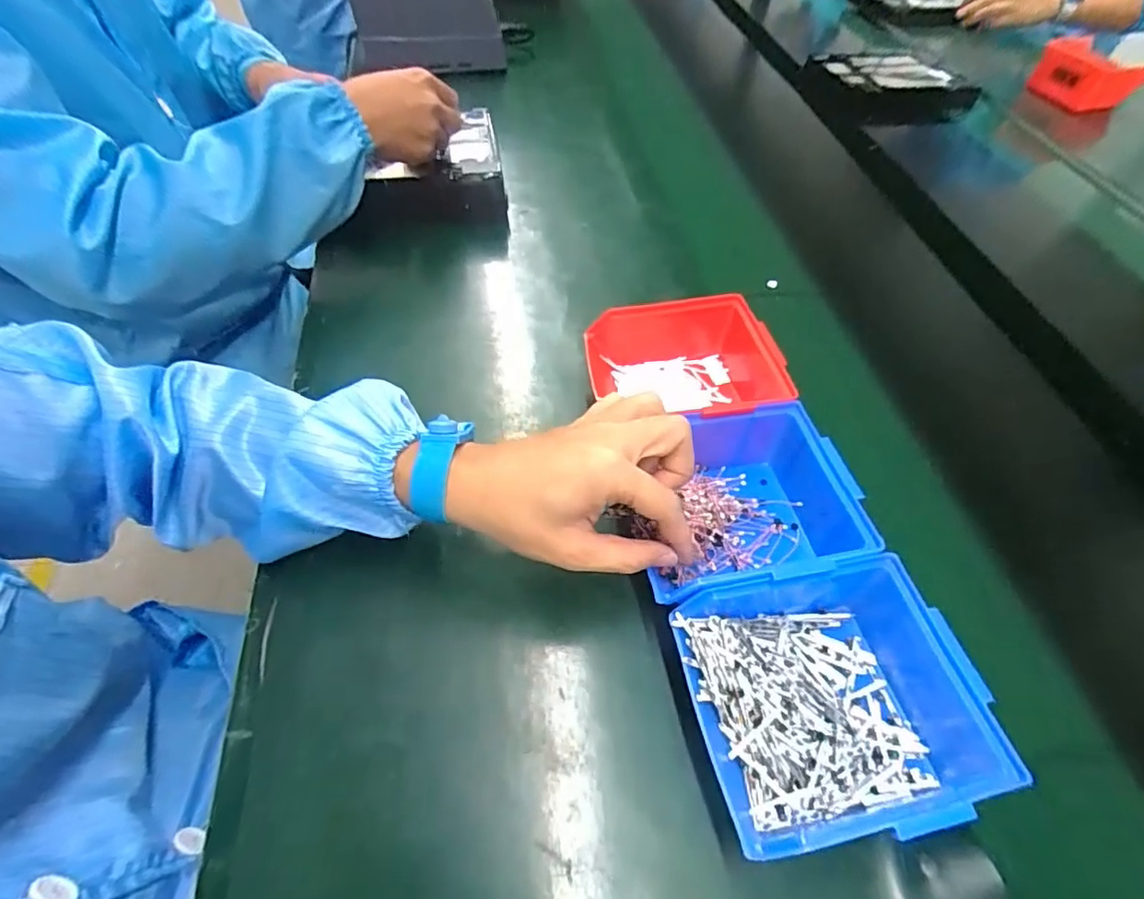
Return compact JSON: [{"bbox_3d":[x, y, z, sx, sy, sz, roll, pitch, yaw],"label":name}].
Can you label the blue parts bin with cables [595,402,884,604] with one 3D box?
[{"bbox_3d":[0.107,0.042,0.379,0.124,0.071,0.129,-4,52,-2],"label":"blue parts bin with cables"}]

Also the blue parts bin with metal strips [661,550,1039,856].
[{"bbox_3d":[0.140,0.134,0.307,0.148,0.064,0.127,-8,53,-10],"label":"blue parts bin with metal strips"}]

